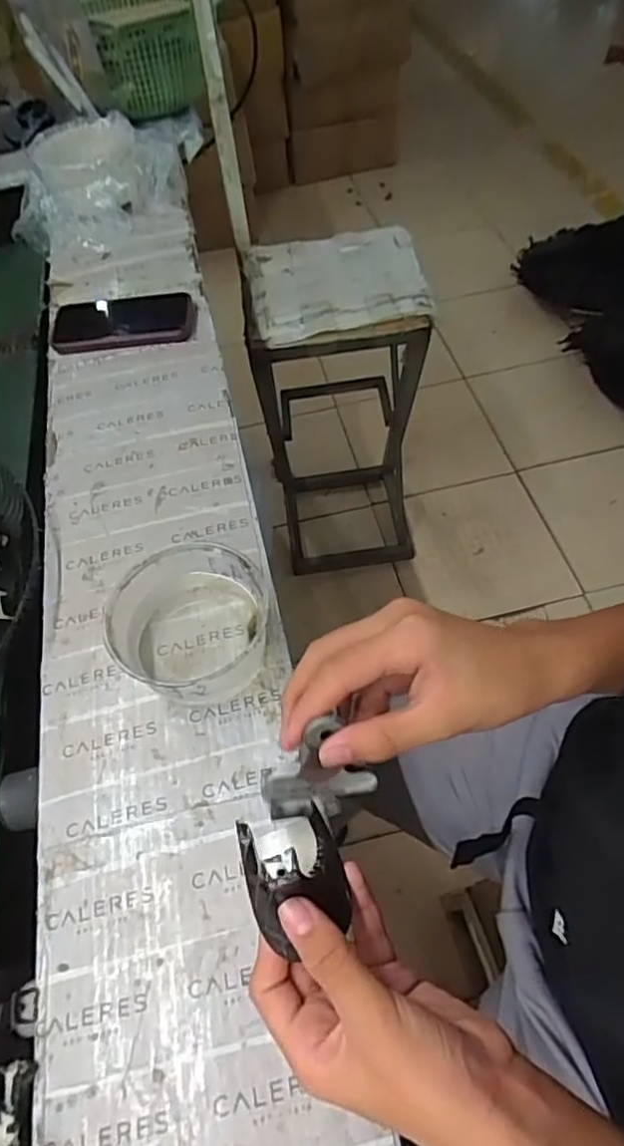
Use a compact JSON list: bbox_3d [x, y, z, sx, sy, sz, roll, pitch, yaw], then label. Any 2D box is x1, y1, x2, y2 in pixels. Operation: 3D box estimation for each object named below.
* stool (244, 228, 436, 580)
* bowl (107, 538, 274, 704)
[{"bbox_3d":[0.059,-0.313,1.327,0.314,0.668,0.299,-7,56,1],"label":"stool"},{"bbox_3d":[-0.092,0.040,0.473,0.105,0.064,0.110,-2,56,3],"label":"bowl"}]

